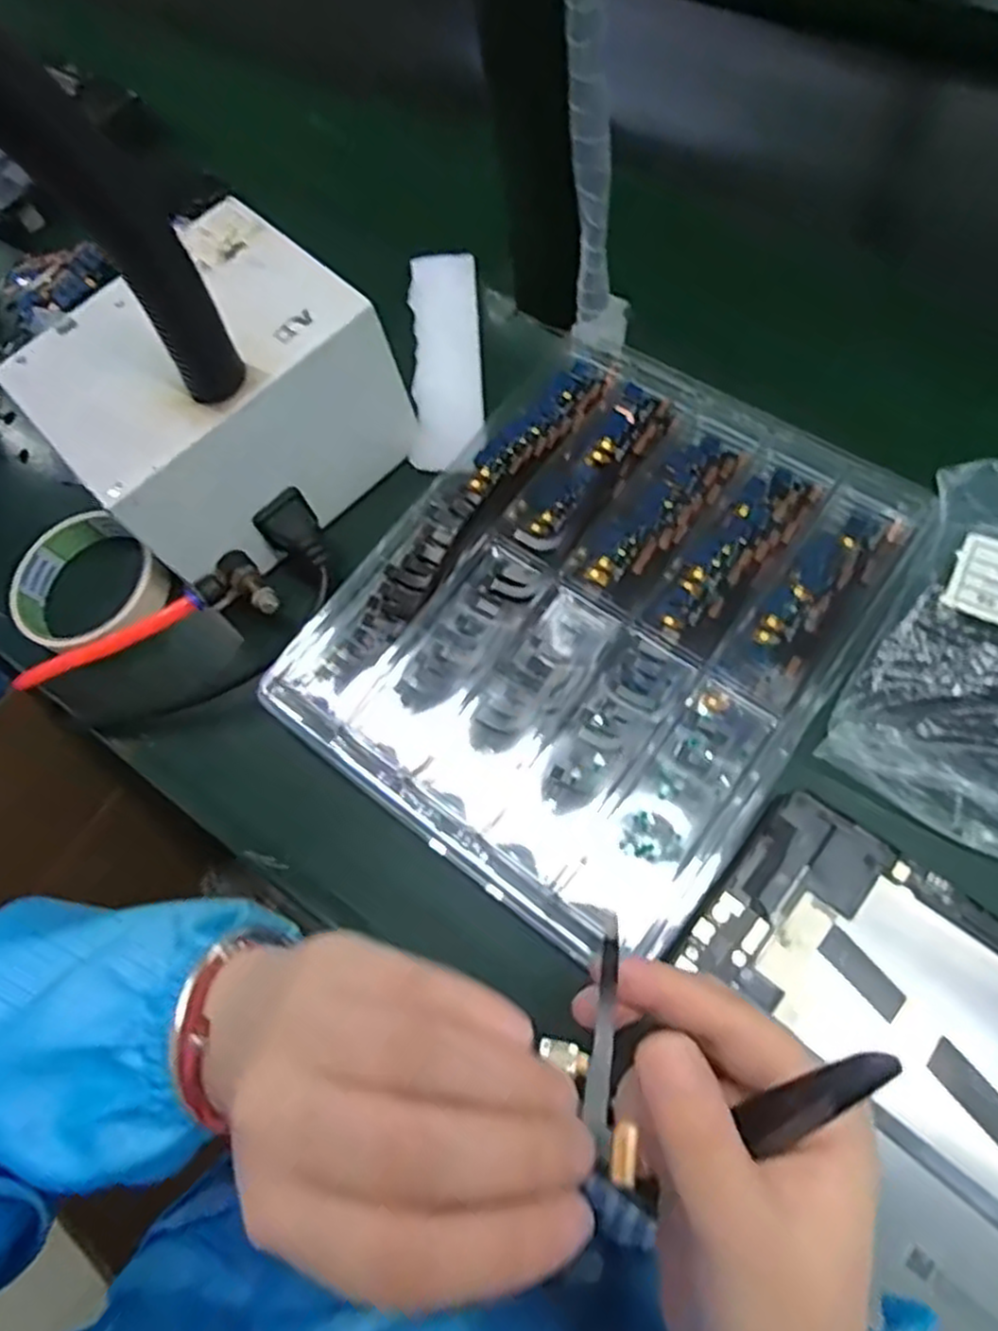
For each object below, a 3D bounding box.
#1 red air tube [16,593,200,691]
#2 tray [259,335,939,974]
[{"bbox_3d":[-0.214,-0.008,0.397,0.120,0.014,0.011,-21,65,13],"label":"red air tube"},{"bbox_3d":[0.048,-0.028,0.367,0.219,0.029,0.270,34,76,19],"label":"tray"}]

